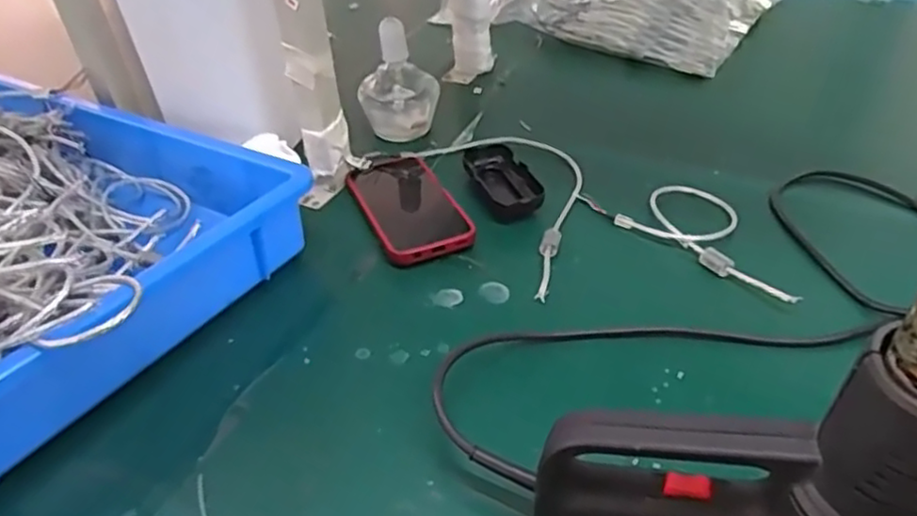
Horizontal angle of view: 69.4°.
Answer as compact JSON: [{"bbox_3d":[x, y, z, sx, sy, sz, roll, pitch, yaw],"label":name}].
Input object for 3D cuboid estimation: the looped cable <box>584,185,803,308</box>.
[{"bbox_3d":[0.222,-0.031,0.606,0.100,0.010,0.216,-32,47,-31],"label":"looped cable"}]

